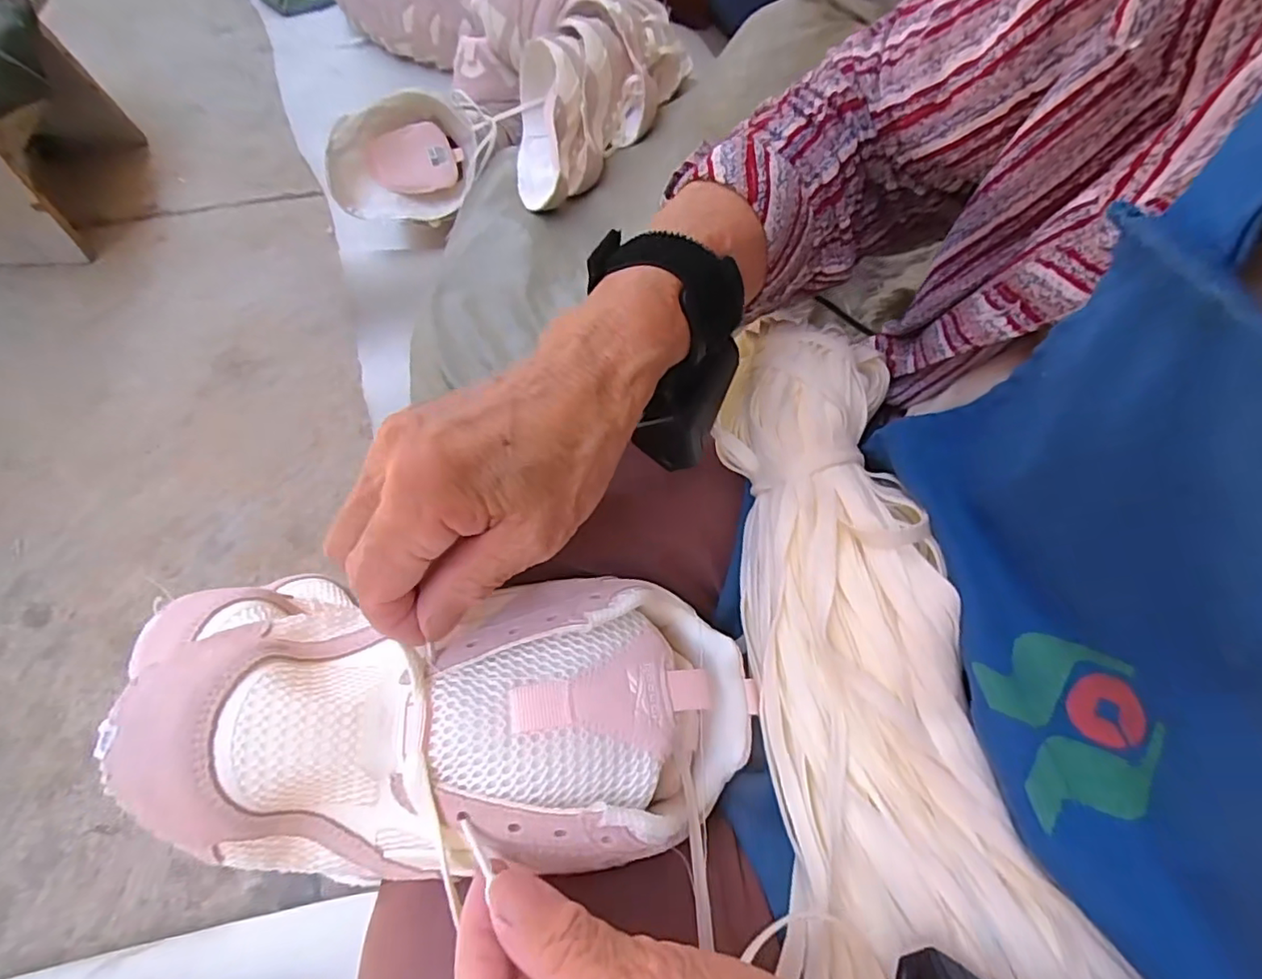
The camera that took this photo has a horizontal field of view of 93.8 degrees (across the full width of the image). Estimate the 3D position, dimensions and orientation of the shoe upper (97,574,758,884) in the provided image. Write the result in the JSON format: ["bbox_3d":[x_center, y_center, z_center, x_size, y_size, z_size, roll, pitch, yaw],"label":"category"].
[{"bbox_3d":[-0.058,0.084,0.226,0.225,0.062,0.103,5,64,-15],"label":"shoe upper"}]

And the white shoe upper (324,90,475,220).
[{"bbox_3d":[-0.316,-0.445,0.813,0.200,0.141,0.074,-39,36,-19],"label":"white shoe upper"}]

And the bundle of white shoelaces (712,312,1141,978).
[{"bbox_3d":[0.107,0.076,0.253,0.115,0.051,0.328,-7,65,-7],"label":"bundle of white shoelaces"}]

